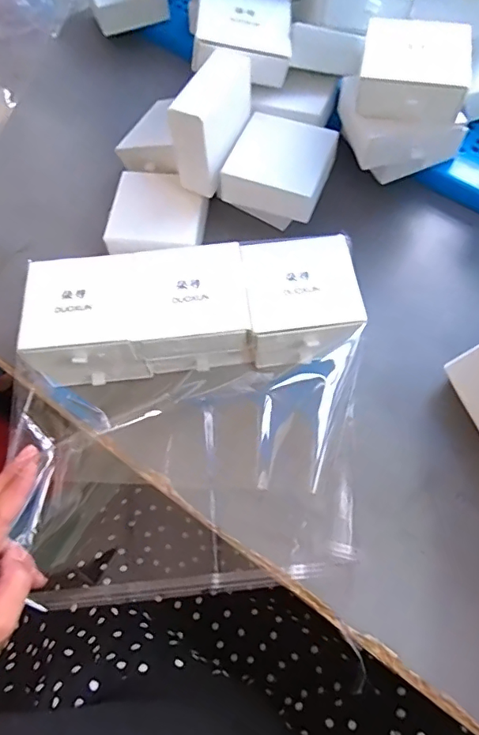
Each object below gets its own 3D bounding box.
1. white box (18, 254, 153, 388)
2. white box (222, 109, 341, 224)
[{"bbox_3d":[-0.135,-0.039,0.439,0.087,0.066,0.091,-10,65,-3],"label":"white box"},{"bbox_3d":[0.041,-0.200,0.499,0.098,0.039,0.097,16,66,9],"label":"white box"}]

